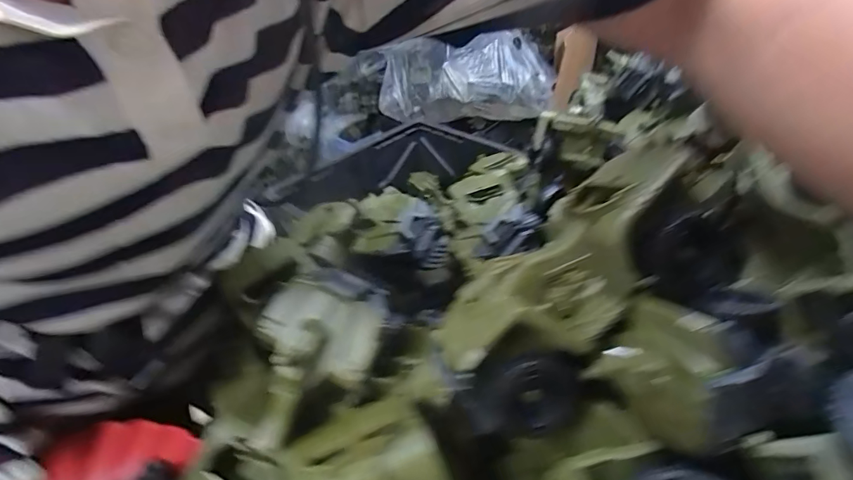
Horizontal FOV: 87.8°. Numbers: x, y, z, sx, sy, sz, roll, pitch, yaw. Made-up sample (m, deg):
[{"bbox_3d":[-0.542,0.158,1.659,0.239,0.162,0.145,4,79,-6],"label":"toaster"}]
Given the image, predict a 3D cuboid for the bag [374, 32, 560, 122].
[{"bbox_3d":[0.151,-0.564,1.575,0.612,0.245,0.222,-9,39,-5],"label":"bag"}]

